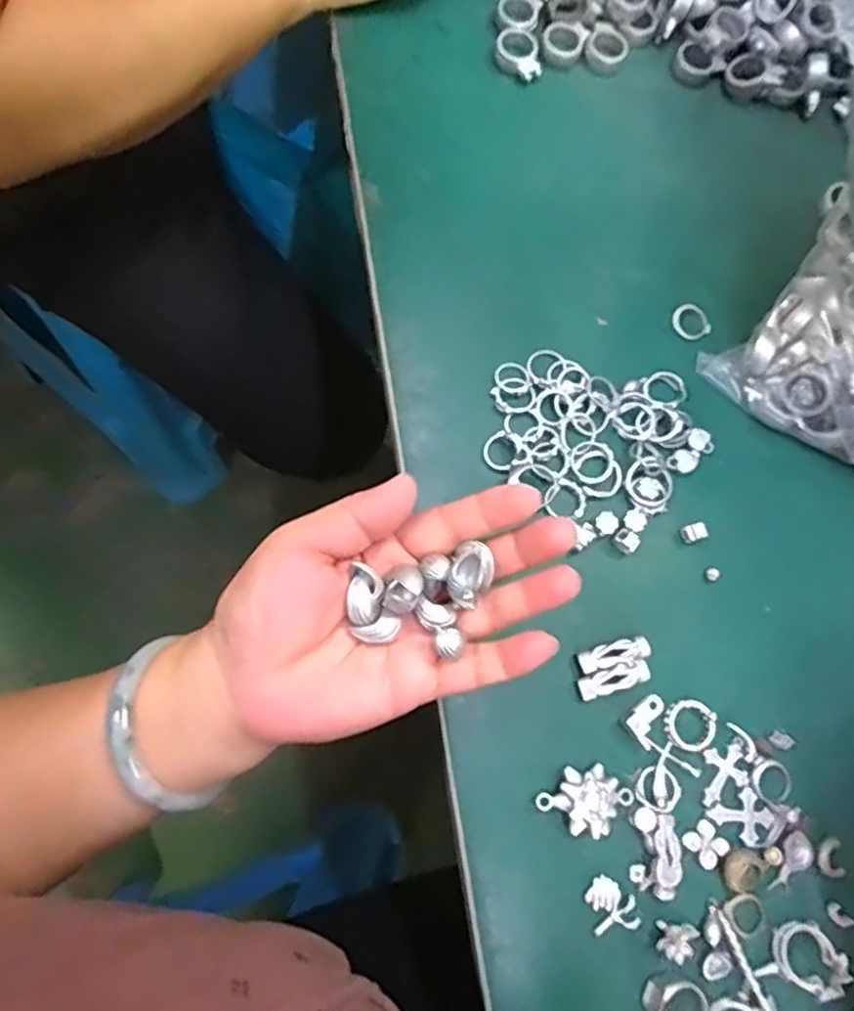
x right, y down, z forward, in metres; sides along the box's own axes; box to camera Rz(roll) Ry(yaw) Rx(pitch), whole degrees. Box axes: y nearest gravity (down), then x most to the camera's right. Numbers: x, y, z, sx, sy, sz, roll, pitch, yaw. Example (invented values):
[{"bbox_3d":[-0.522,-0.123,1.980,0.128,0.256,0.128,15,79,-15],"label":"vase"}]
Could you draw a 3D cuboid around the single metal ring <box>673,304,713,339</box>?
[{"bbox_3d":[0.152,-0.106,0.384,0.021,0.004,0.021,1,76,-5],"label":"single metal ring"}]

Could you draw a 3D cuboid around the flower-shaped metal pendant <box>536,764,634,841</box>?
[{"bbox_3d":[0.073,0.134,0.306,0.033,0.012,0.031,41,76,5],"label":"flower-shaped metal pendant"}]

